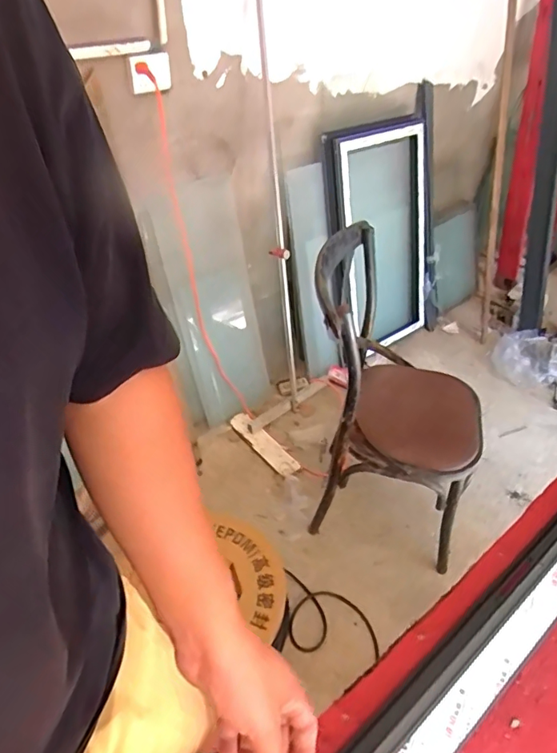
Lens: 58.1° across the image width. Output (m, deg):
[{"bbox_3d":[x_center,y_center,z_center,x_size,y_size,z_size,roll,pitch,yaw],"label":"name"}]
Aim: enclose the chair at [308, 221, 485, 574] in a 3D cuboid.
[{"bbox_3d":[0.319,0.063,1.413,0.486,0.816,0.454,8,42,7],"label":"chair"}]

